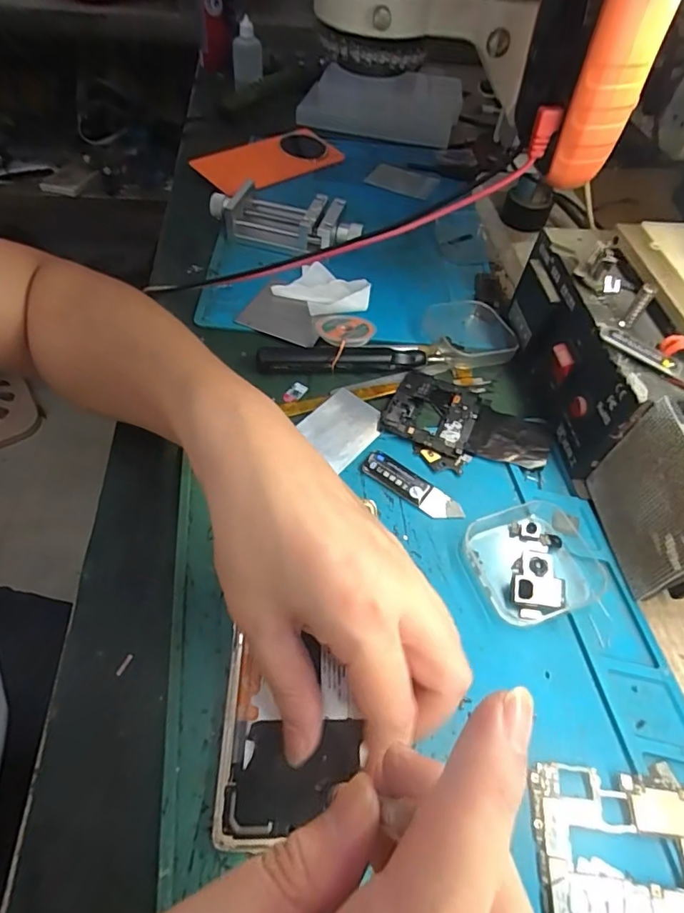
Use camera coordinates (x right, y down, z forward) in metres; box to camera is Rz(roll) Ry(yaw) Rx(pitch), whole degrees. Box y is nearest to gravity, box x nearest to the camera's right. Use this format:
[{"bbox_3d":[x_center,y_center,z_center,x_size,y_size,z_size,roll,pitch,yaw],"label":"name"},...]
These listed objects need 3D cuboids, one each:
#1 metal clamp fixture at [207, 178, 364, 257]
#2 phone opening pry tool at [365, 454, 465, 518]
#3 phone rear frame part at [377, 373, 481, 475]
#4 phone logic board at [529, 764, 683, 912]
[{"bbox_3d":[-0.052,-0.215,0.461,0.138,0.030,0.062,17,53,7],"label":"metal clamp fixture"},{"bbox_3d":[0.044,0.019,0.315,0.067,0.005,0.020,31,56,17],"label":"phone opening pry tool"},{"bbox_3d":[0.062,-0.028,0.352,0.061,0.004,0.077,20,53,9],"label":"phone rear frame part"},{"bbox_3d":[0.115,0.165,0.210,0.066,0.006,0.057,11,53,2],"label":"phone logic board"}]

